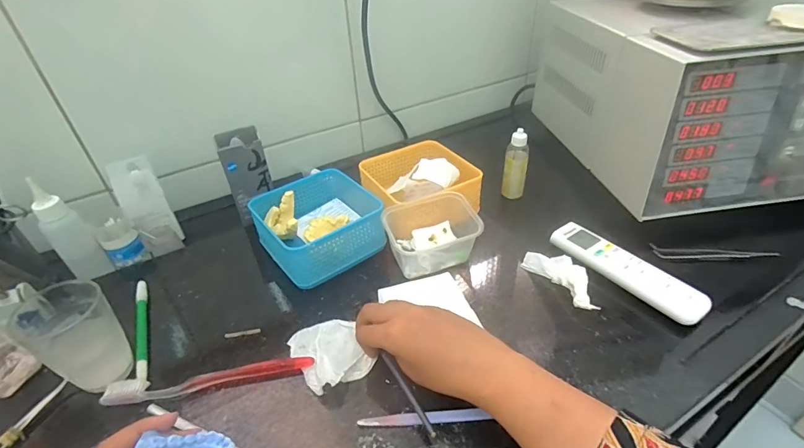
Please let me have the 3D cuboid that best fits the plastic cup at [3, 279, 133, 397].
[{"bbox_3d":[-0.298,0.105,0.384,0.070,0.085,0.065,23,45,28],"label":"plastic cup"}]

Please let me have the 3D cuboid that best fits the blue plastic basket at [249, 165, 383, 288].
[{"bbox_3d":[-0.103,-0.003,0.533,0.134,0.058,0.138,-26,44,-27],"label":"blue plastic basket"}]

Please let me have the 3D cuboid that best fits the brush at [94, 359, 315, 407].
[{"bbox_3d":[-0.181,0.146,0.390,0.189,0.010,0.021,-7,39,-6],"label":"brush"}]

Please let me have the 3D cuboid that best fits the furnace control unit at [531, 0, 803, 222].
[{"bbox_3d":[0.429,-0.206,0.616,0.333,0.200,0.337,-6,38,-5],"label":"furnace control unit"}]

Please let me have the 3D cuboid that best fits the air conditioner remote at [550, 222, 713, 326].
[{"bbox_3d":[0.261,0.052,0.491,0.046,0.017,0.179,-24,43,-25],"label":"air conditioner remote"}]

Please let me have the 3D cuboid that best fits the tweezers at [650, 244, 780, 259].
[{"bbox_3d":[0.389,0.037,0.522,0.126,0.013,0.013,0,36,25],"label":"tweezers"}]

